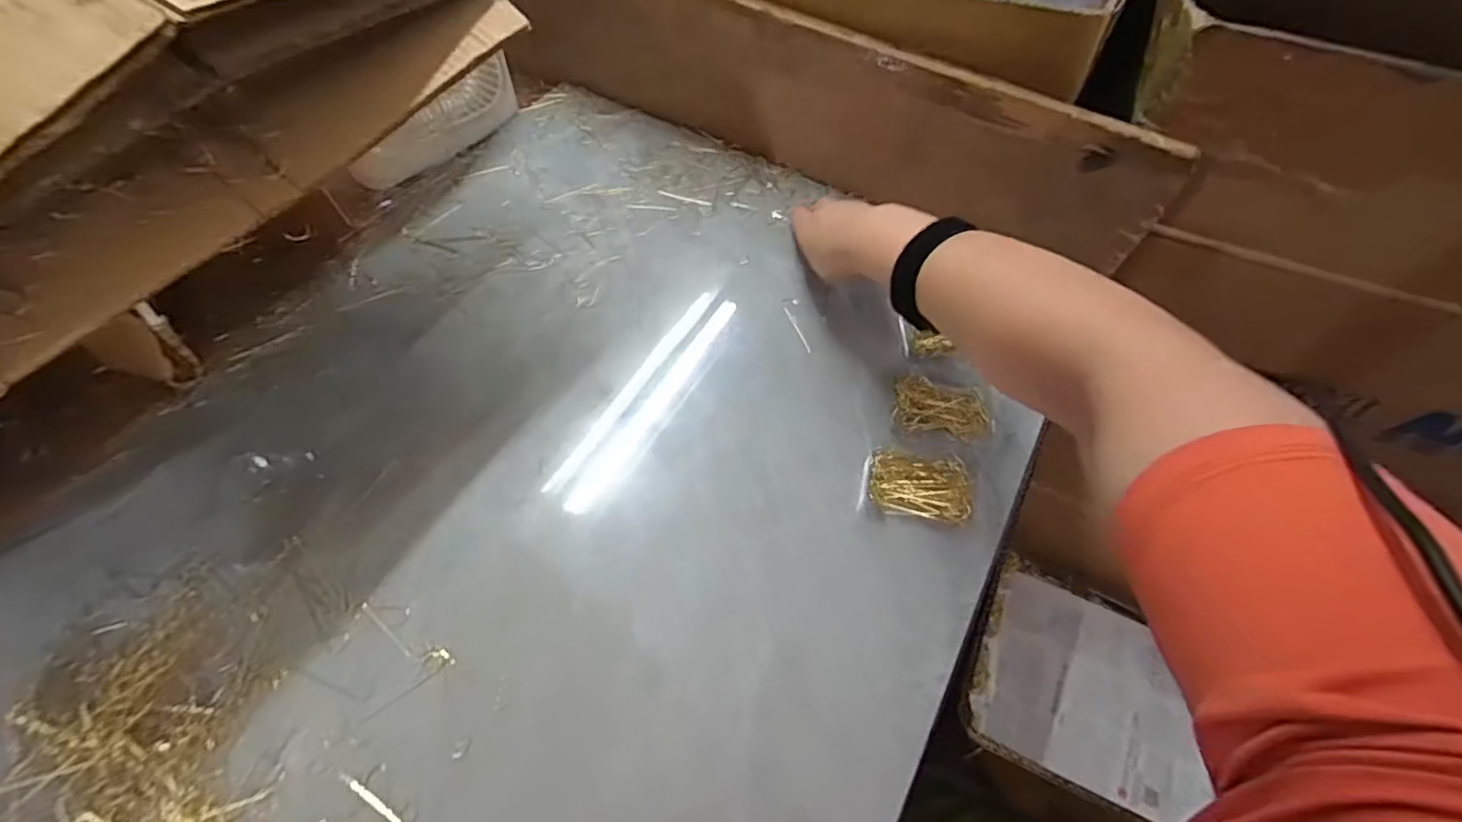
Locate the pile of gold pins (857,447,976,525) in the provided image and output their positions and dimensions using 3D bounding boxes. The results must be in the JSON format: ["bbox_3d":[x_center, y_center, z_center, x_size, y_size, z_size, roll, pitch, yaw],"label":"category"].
[{"bbox_3d":[0.133,0.051,0.440,0.075,0.021,0.044,12,59,5],"label":"pile of gold pins"}]

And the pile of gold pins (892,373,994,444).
[{"bbox_3d":[0.162,-0.001,0.475,0.074,0.015,0.045,10,59,4],"label":"pile of gold pins"}]

